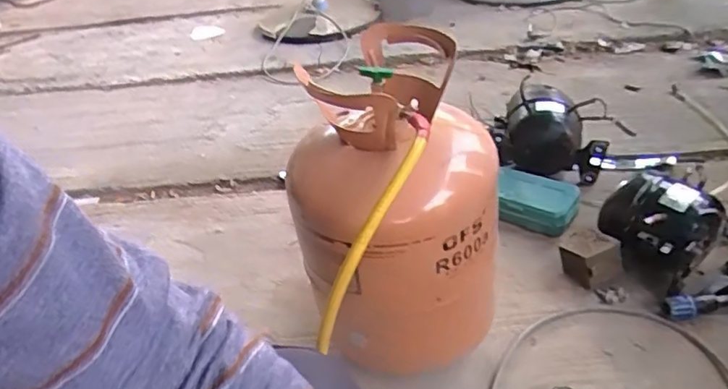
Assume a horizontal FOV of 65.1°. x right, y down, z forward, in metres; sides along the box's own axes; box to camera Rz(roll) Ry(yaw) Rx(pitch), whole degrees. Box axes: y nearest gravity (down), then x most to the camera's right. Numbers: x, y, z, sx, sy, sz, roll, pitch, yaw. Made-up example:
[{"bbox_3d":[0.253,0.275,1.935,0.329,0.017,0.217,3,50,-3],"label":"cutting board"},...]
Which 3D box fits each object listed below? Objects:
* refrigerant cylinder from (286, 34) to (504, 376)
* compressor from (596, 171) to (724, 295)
[{"bbox_3d":[0.043,0.018,0.665,0.212,0.361,0.209,1,38,12],"label":"refrigerant cylinder"},{"bbox_3d":[0.432,0.052,0.847,0.150,0.115,0.141,23,47,34],"label":"compressor"}]

